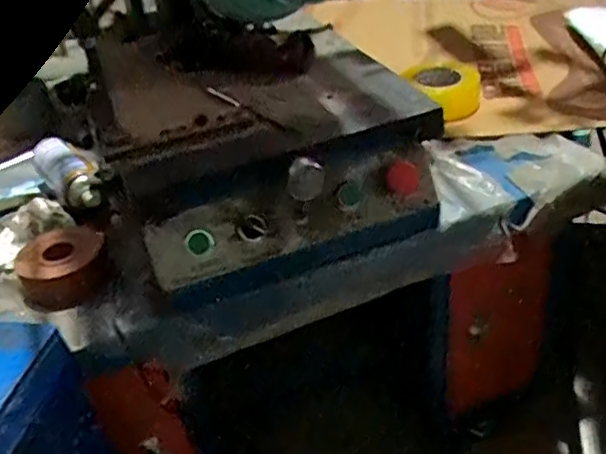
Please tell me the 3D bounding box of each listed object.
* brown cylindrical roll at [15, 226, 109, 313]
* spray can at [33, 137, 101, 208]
[{"bbox_3d":[-0.278,0.048,0.713,0.100,0.051,0.108,-5,36,4],"label":"brown cylindrical roll"},{"bbox_3d":[-0.330,-0.073,0.864,0.059,0.054,0.187,-29,41,-26],"label":"spray can"}]

